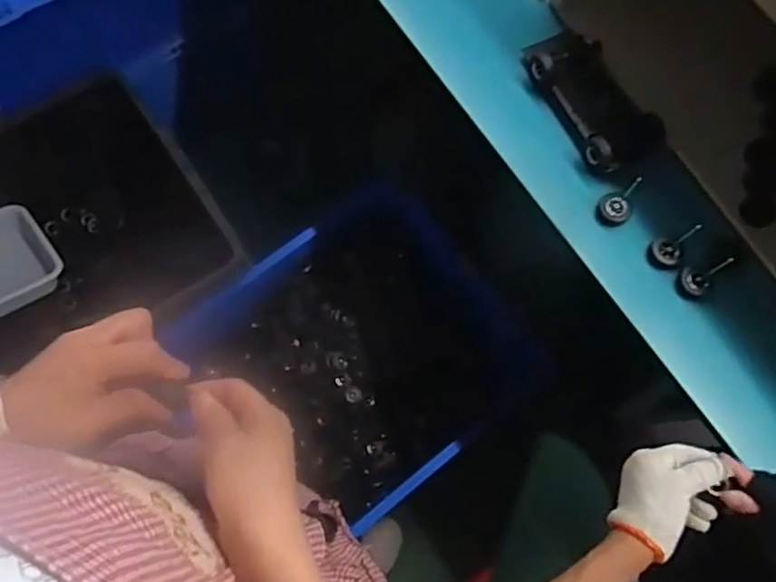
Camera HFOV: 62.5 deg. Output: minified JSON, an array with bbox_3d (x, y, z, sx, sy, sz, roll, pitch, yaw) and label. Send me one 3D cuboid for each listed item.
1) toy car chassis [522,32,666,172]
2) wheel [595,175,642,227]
[{"bbox_3d":[0.241,-0.232,0.761,0.093,0.053,0.195,-24,75,-8],"label":"toy car chassis"},{"bbox_3d":[0.265,-0.105,0.722,0.039,0.055,0.051,38,76,10],"label":"wheel"}]

